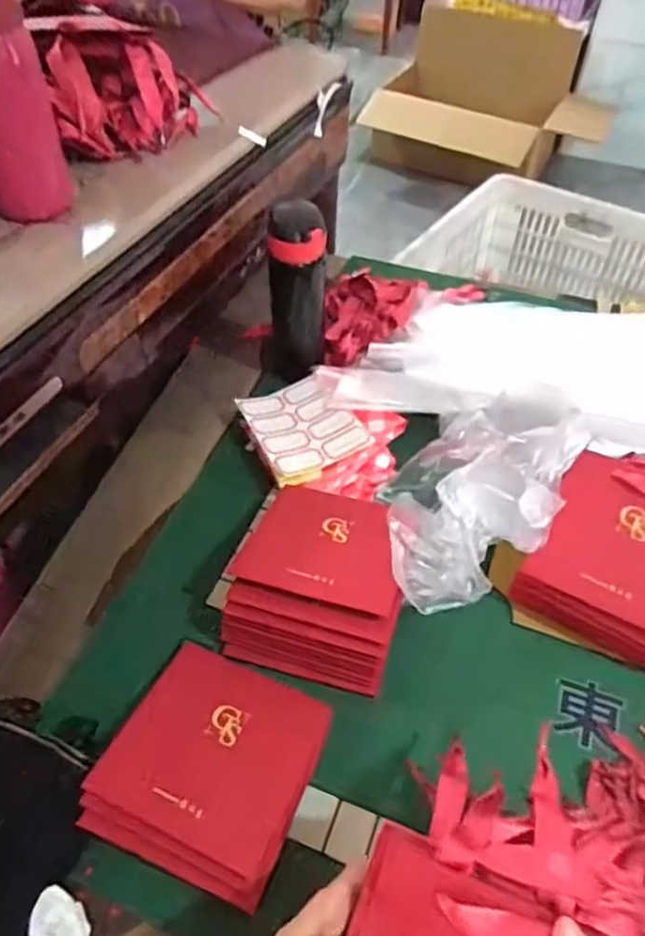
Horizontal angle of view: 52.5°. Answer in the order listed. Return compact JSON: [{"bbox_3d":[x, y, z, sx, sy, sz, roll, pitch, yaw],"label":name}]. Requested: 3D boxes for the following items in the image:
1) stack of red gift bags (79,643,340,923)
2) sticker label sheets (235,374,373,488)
[{"bbox_3d":[-0.084,0.223,0.503,0.143,0.026,0.155,19,50,14],"label":"stack of red gift bags"},{"bbox_3d":[-0.023,-0.046,0.733,0.117,0.012,0.140,-22,53,-21],"label":"sticker label sheets"}]

